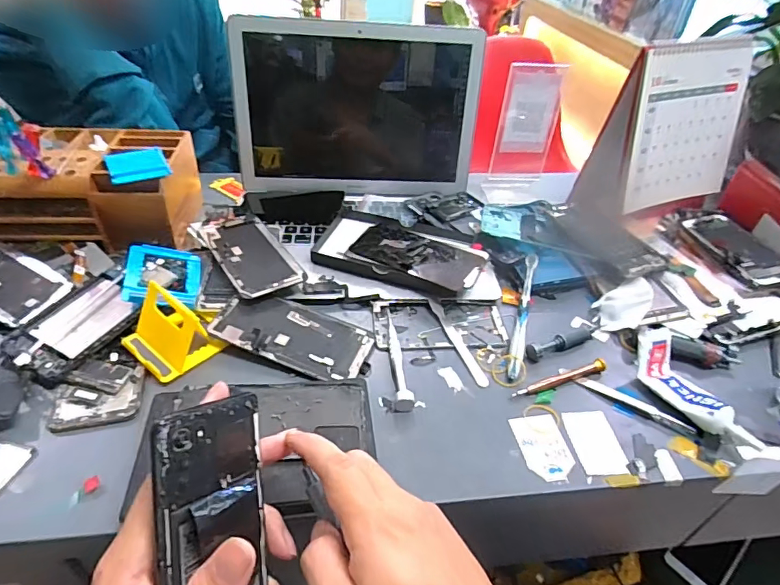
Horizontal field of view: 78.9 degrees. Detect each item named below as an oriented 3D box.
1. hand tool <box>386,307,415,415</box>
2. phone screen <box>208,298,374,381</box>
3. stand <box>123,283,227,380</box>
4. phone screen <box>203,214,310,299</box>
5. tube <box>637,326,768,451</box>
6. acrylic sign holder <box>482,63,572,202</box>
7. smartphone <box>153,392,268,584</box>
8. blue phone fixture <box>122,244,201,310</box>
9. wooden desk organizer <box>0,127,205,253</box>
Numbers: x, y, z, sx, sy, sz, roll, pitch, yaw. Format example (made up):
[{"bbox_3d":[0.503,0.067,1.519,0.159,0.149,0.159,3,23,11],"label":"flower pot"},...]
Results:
[{"bbox_3d":[0.004,0.061,0.463,0.017,0.015,0.126,-3,40,-8],"label":"hand tool"},{"bbox_3d":[-0.095,0.039,0.469,0.149,0.008,0.074,20,46,8],"label":"phone screen"},{"bbox_3d":[-0.203,0.031,0.443,0.071,0.052,0.075,29,46,27],"label":"stand"},{"bbox_3d":[-0.156,-0.045,0.541,0.076,0.007,0.144,-19,46,-28],"label":"phone screen"},{"bbox_3d":[0.270,0.086,0.432,0.052,0.038,0.132,-3,40,-9],"label":"tube"},{"bbox_3d":[0.198,-0.227,0.702,0.081,0.211,0.055,11,40,8],"label":"acrylic sign holder"},{"bbox_3d":[-0.090,0.140,0.256,0.008,0.157,0.070,-4,-2,25],"label":"smartphone"},{"bbox_3d":[-0.240,-0.017,0.503,0.070,0.010,0.088,9,40,-27],"label":"blue phone fixture"},{"bbox_3d":[-0.350,-0.129,0.563,0.214,0.084,0.148,2,40,-3],"label":"wooden desk organizer"}]

